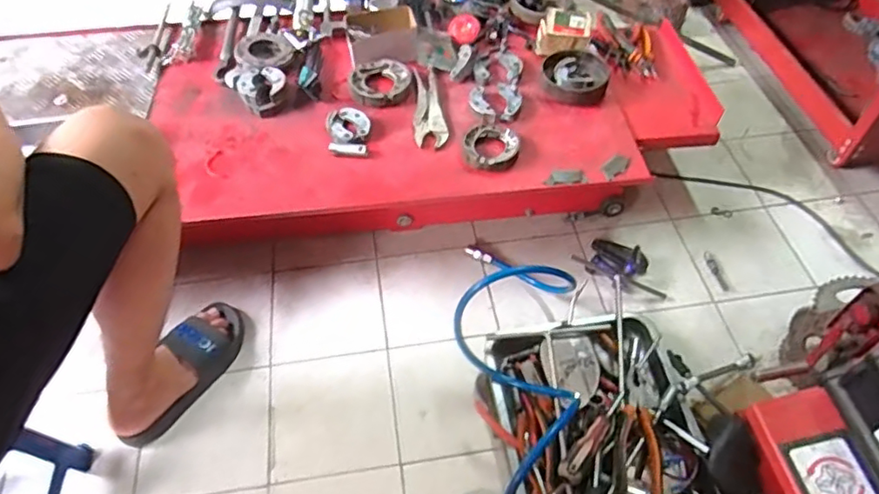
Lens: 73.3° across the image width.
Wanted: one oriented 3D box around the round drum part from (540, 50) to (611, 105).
[{"bbox_3d":[0.264,-0.330,1.154,0.126,0.043,0.122,-1,52,1],"label":"round drum part"}]

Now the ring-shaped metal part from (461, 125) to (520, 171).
[{"bbox_3d":[0.090,-0.176,1.046,0.098,0.020,0.100,6,53,6],"label":"ring-shaped metal part"}]

